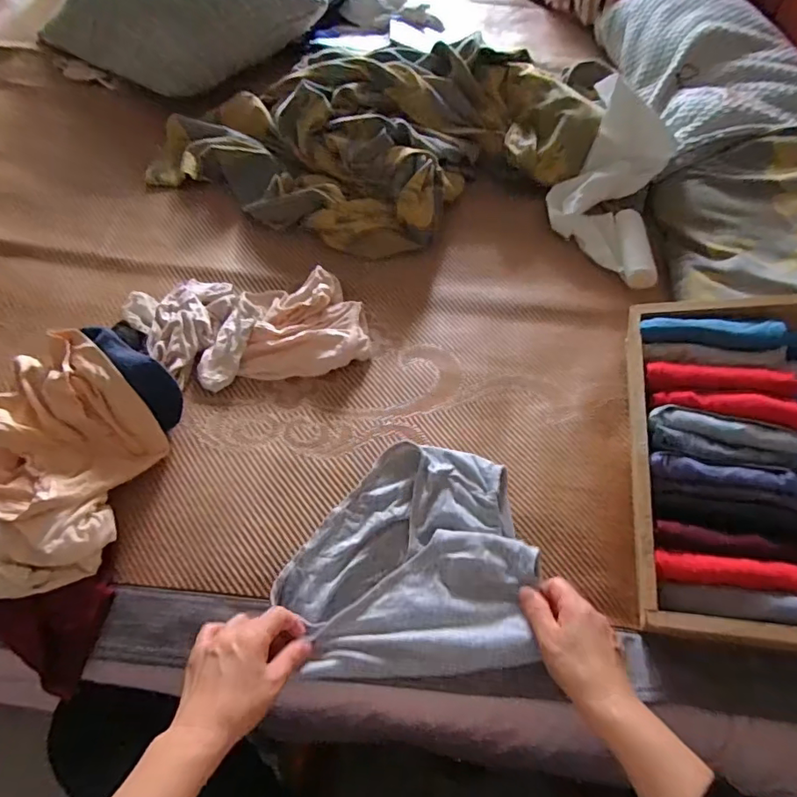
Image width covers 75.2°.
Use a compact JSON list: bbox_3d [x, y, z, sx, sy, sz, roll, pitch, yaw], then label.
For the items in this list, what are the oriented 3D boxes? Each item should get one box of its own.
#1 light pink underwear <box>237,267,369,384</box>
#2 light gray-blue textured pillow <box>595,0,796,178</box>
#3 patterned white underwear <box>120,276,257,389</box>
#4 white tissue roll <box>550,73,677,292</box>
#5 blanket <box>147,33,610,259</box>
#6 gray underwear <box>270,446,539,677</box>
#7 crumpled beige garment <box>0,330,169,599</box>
[{"bbox_3d":[-0.123,-0.101,0.688,0.160,0.035,0.156,0,58,-4],"label":"light pink underwear"},{"bbox_3d":[0.596,-0.642,0.991,0.319,0.115,0.560,-2,58,-5],"label":"light gray-blue textured pillow"},{"bbox_3d":[-0.254,-0.094,0.667,0.145,0.054,0.162,-38,68,-24],"label":"patterned white underwear"},{"bbox_3d":[0.339,-0.338,0.814,0.179,0.076,0.336,11,80,4],"label":"white tissue roll"},{"bbox_3d":[-0.032,-0.448,0.861,0.696,0.102,0.440,-25,63,-18],"label":"blanket"},{"bbox_3d":[0.008,0.161,0.539,0.244,0.031,0.224,-3,59,-4],"label":"gray underwear"},{"bbox_3d":[-0.365,0.060,0.547,0.201,0.079,0.244,-35,67,-22],"label":"crumpled beige garment"}]

